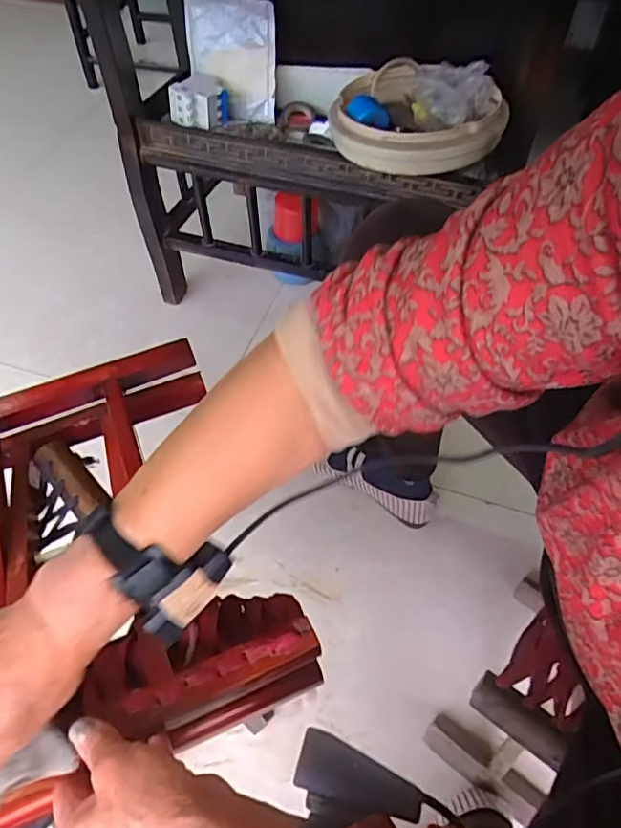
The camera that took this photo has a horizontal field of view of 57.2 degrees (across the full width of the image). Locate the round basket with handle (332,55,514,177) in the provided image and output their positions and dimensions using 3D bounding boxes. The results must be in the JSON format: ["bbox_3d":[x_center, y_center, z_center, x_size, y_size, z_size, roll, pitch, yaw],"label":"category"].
[{"bbox_3d":[0.153,-0.438,0.834,0.240,0.068,0.241,4,54,3],"label":"round basket with handle"}]

